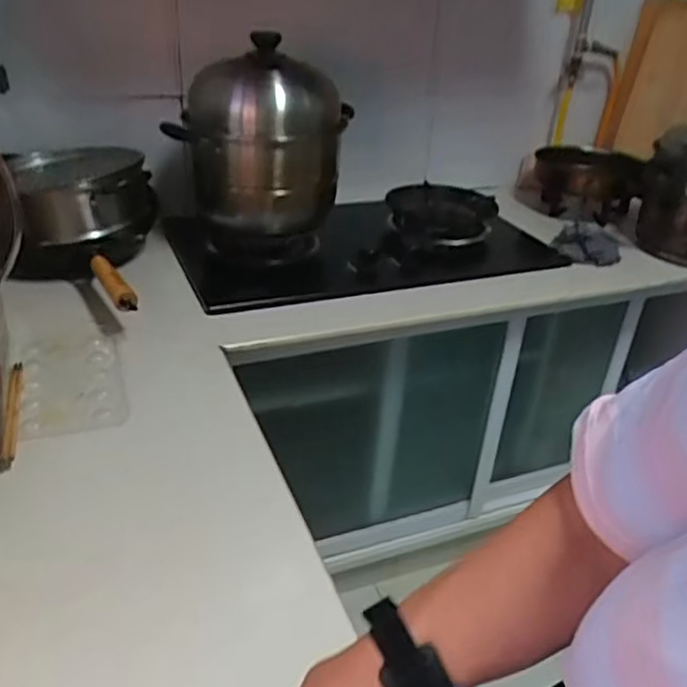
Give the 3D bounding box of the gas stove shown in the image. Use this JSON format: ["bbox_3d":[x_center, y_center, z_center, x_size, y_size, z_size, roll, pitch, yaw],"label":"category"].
[{"bbox_3d":[0.035,-0.215,1.306,0.694,0.068,0.399,-11,34,-24],"label":"gas stove"}]

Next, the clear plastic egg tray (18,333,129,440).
[{"bbox_3d":[-0.356,0.047,0.882,0.125,0.024,0.203,-8,33,-20],"label":"clear plastic egg tray"}]

